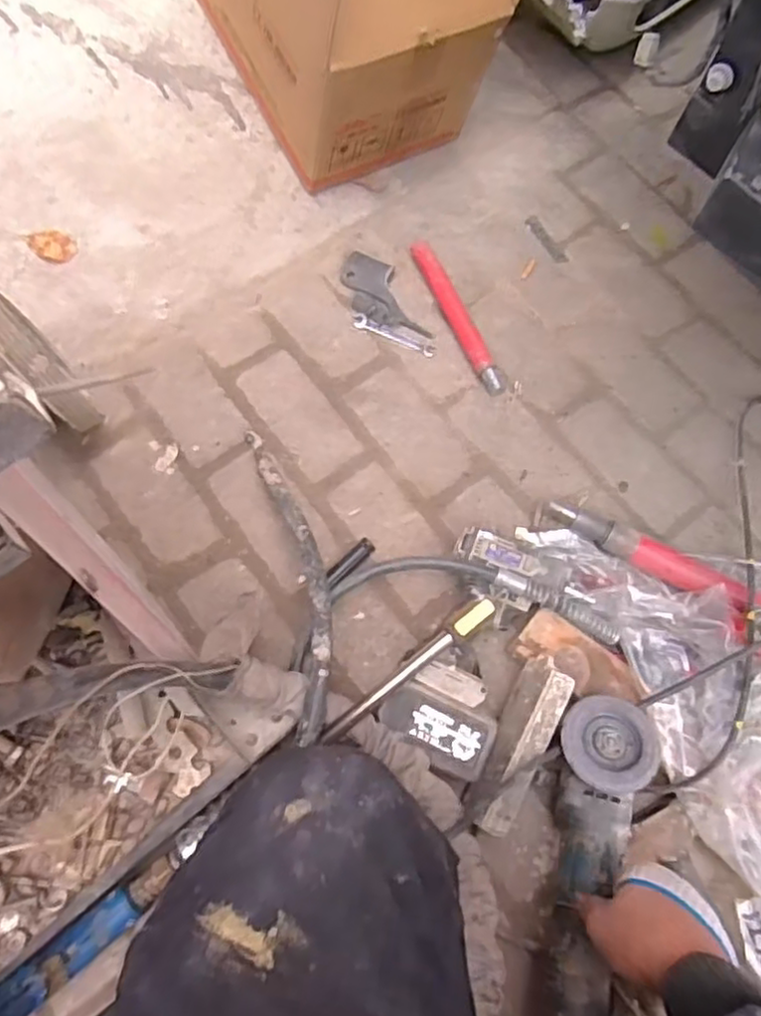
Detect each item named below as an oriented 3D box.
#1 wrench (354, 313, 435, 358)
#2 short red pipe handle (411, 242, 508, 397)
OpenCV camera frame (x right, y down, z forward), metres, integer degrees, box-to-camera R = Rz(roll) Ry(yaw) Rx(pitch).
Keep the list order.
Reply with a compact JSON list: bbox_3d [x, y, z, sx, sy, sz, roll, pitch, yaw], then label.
[{"bbox_3d":[0.018,-0.232,0.918,0.117,0.009,0.018,23,70,7],"label":"wrench"},{"bbox_3d":[0.102,-0.257,0.918,0.036,0.030,0.242,-25,73,-11],"label":"short red pipe handle"}]

